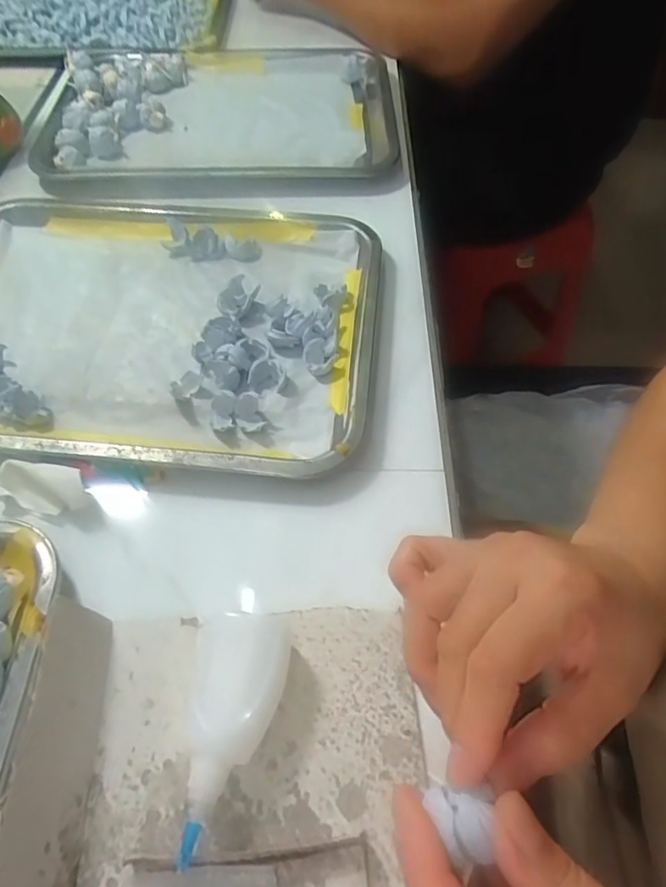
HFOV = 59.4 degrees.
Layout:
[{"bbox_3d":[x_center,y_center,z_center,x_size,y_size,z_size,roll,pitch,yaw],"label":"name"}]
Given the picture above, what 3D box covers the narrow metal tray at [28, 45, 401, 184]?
[{"bbox_3d":[-0.115,-0.352,0.610,0.346,0.027,0.267,0,55,0],"label":"narrow metal tray"}]

